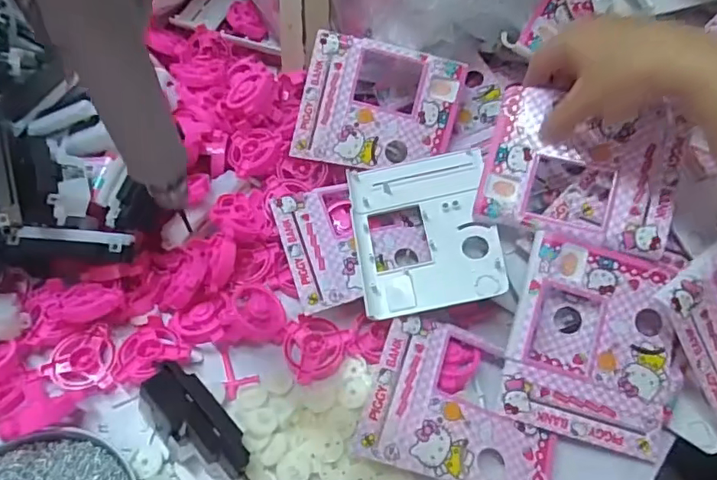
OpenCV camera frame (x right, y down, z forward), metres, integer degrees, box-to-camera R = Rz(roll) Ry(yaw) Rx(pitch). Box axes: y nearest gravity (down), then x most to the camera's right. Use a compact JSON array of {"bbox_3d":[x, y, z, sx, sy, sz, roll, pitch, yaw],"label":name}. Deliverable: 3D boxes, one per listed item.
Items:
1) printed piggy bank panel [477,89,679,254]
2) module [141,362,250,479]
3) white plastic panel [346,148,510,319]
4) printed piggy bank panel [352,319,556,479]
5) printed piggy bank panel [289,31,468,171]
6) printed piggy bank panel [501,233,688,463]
[{"bbox_3d":[0.171,-0.056,0.427,0.138,0.009,0.109,15,86,15],"label":"printed piggy bank panel"},{"bbox_3d":[-0.112,0.131,0.383,0.093,0.027,0.040,37,60,22],"label":"module"},{"bbox_3d":[0.055,-0.010,0.457,0.114,0.012,0.139,-11,62,5],"label":"white plastic panel"},{"bbox_3d":[0.079,0.123,0.405,0.137,0.007,0.110,19,56,0],"label":"printed piggy bank panel"},{"bbox_3d":[0.019,-0.120,0.509,0.141,0.006,0.115,14,96,-2],"label":"printed piggy bank panel"},{"bbox_3d":[0.181,0.076,0.411,0.124,0.010,0.144,15,84,1],"label":"printed piggy bank panel"}]

